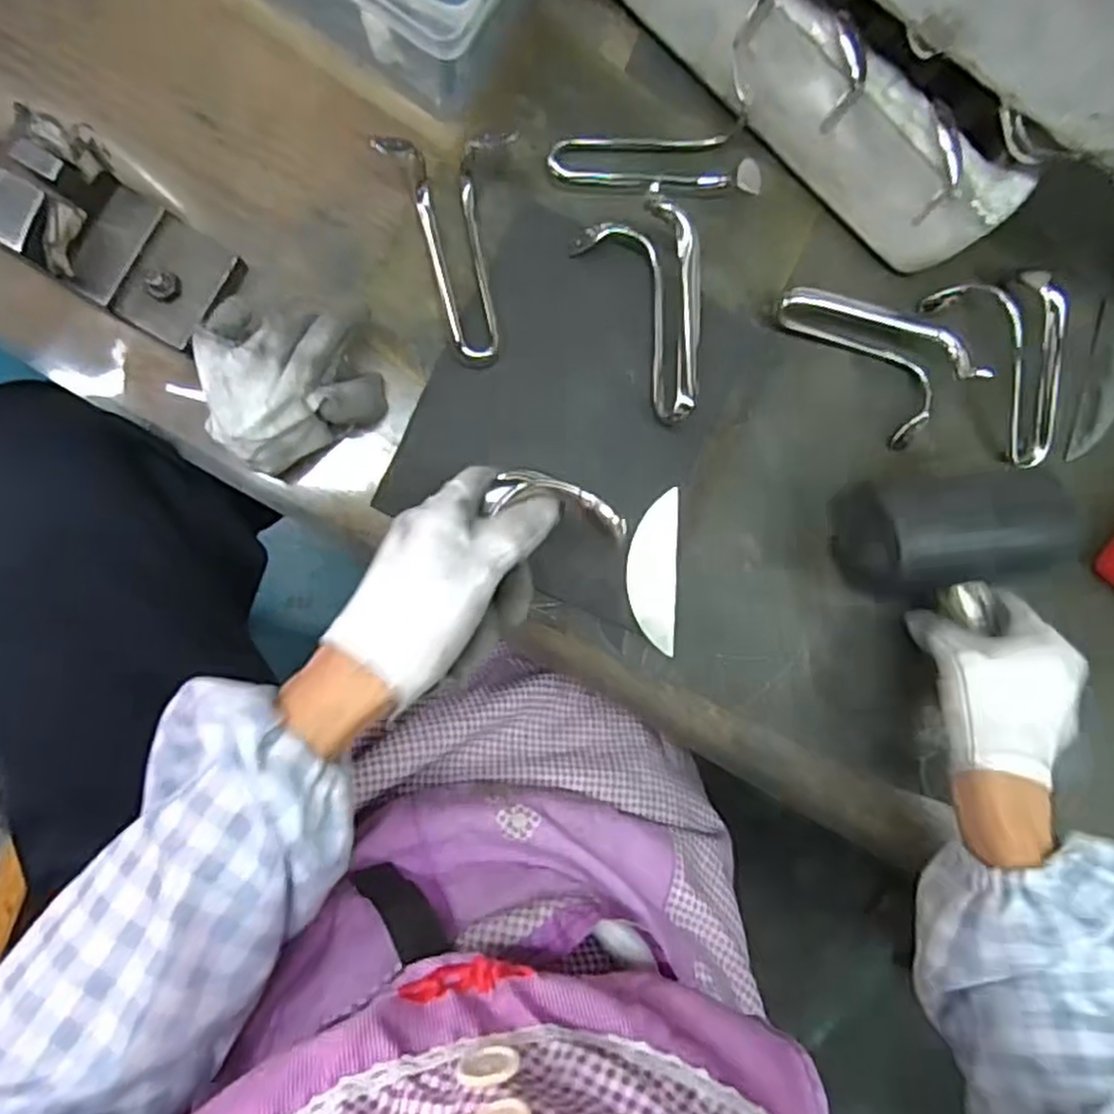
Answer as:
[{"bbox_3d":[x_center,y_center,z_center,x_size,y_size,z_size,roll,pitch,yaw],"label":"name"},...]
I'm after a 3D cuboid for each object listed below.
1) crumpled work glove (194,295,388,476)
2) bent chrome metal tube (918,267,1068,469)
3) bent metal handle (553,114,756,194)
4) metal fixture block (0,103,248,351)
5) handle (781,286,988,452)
[{"bbox_3d":[-0.142,-0.093,0.402,0.095,0.067,0.071,-33,93,-8],"label":"crumpled work glove"},{"bbox_3d":[0.279,-0.116,0.472,0.067,0.042,0.123,-15,91,-8],"label":"bent chrome metal tube"},{"bbox_3d":[0.060,-0.237,0.454,0.125,0.014,0.038,-7,95,-3],"label":"bent metal handle"},{"bbox_3d":[-0.224,-0.161,0.388,0.092,0.075,0.062,28,85,-7],"label":"metal fixture block"},{"bbox_3d":[0.192,-0.129,0.465,0.124,0.038,0.051,41,84,-5],"label":"handle"}]

